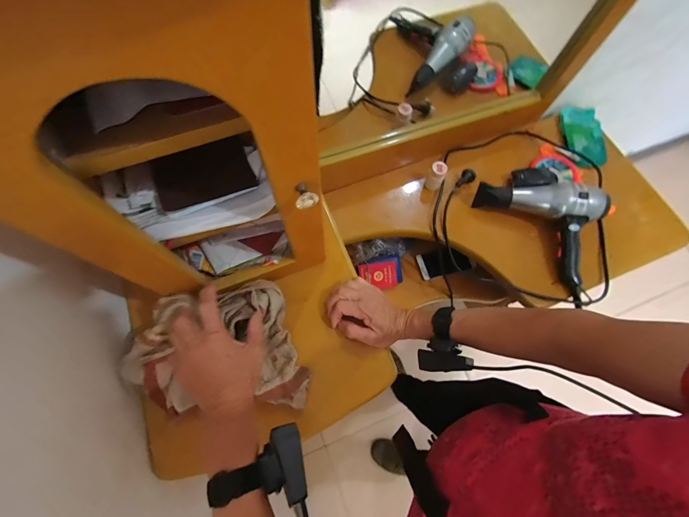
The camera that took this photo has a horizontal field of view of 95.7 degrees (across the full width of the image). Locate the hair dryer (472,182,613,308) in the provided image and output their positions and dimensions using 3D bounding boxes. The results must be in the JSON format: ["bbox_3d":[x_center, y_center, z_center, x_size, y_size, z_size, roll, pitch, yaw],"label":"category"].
[{"bbox_3d":[0.440,-0.087,0.650,0.178,0.077,0.300,-38,75,-13],"label":"hair dryer"}]

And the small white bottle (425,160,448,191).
[{"bbox_3d":[0.207,-0.189,0.702,0.035,0.072,0.036,20,71,6],"label":"small white bottle"}]

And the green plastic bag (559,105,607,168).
[{"bbox_3d":[0.589,-0.300,0.761,0.084,0.025,0.182,3,70,0],"label":"green plastic bag"}]

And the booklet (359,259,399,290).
[{"bbox_3d":[0.085,0.042,0.757,0.095,0.012,0.065,-9,93,-13],"label":"booklet"}]

